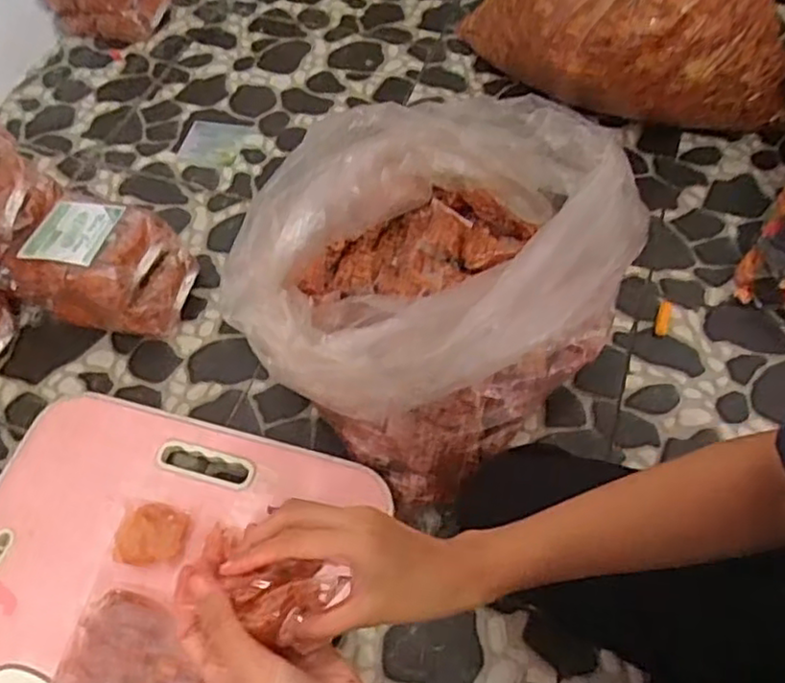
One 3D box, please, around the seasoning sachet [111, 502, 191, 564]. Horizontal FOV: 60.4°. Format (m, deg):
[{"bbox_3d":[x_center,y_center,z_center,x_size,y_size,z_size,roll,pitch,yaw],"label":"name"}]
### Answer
[{"bbox_3d":[-0.226,0.180,0.633,0.067,0.026,0.057,3,57,0],"label":"seasoning sachet"}]

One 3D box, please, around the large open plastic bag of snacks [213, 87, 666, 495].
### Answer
[{"bbox_3d":[0.051,-0.075,0.699,0.327,0.174,0.383,28,62,20],"label":"large open plastic bag of snacks"}]

